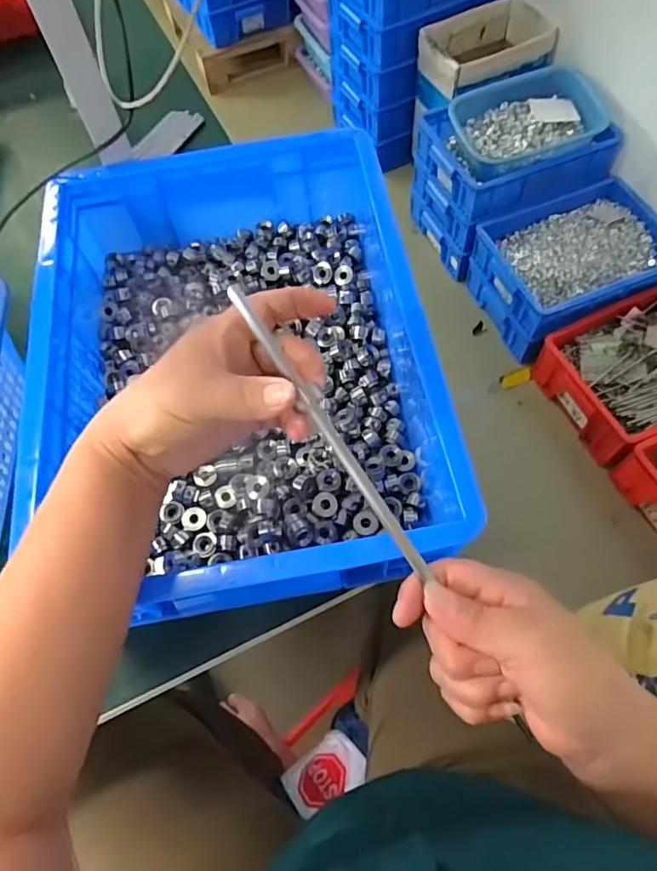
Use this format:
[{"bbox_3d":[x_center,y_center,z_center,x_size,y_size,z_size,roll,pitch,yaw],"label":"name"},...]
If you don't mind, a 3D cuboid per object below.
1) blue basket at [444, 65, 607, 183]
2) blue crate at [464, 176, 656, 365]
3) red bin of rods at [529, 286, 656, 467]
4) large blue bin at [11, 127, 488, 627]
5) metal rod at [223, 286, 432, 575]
[{"bbox_3d":[0.493,-0.815,1.399,0.357,0.125,0.271,-26,66,-10],"label":"blue basket"},{"bbox_3d":[0.636,-0.447,1.438,0.457,0.172,0.350,-24,65,-9],"label":"blue crate"},{"bbox_3d":[0.787,-0.183,1.302,0.506,0.150,0.334,-24,65,-9],"label":"red bin of rods"},{"bbox_3d":[-0.079,-0.072,0.465,0.299,0.099,0.413,-10,64,-2],"label":"large blue bin"},{"bbox_3d":[0.000,-0.004,0.306,0.010,0.004,0.187,-34,90,-13],"label":"metal rod"}]

